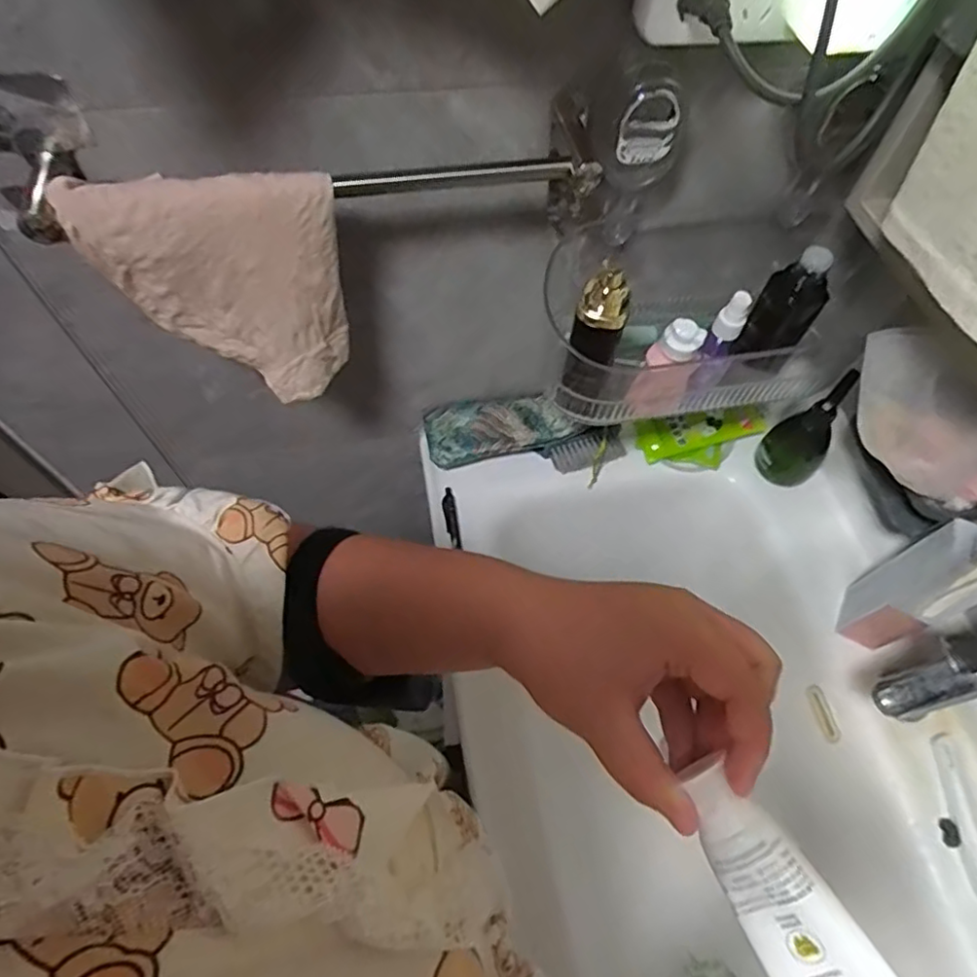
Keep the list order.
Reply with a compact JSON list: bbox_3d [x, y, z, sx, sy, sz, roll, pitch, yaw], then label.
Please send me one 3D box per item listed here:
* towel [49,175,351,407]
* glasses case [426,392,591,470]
[{"bbox_3d":[-0.195,-0.152,0.474,0.166,0.169,0.060,4,60,1],"label":"towel"},{"bbox_3d":[0.016,-0.074,0.724,0.177,0.034,0.062,-12,61,-8],"label":"glasses case"}]

